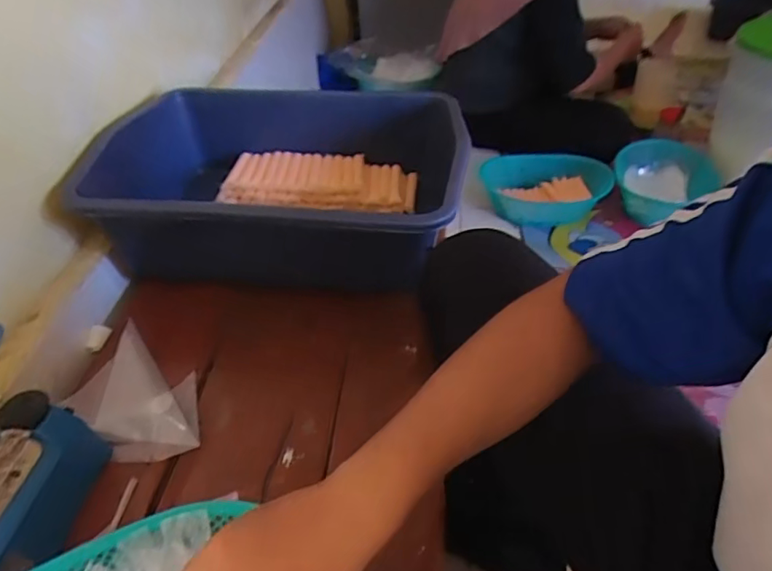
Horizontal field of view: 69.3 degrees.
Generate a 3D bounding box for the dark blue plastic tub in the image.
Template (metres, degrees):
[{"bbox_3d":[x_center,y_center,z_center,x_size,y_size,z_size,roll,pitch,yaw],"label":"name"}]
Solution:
[{"bbox_3d":[-0.162,-0.173,0.866,0.527,0.169,0.472,3,41,5],"label":"dark blue plastic tub"}]

